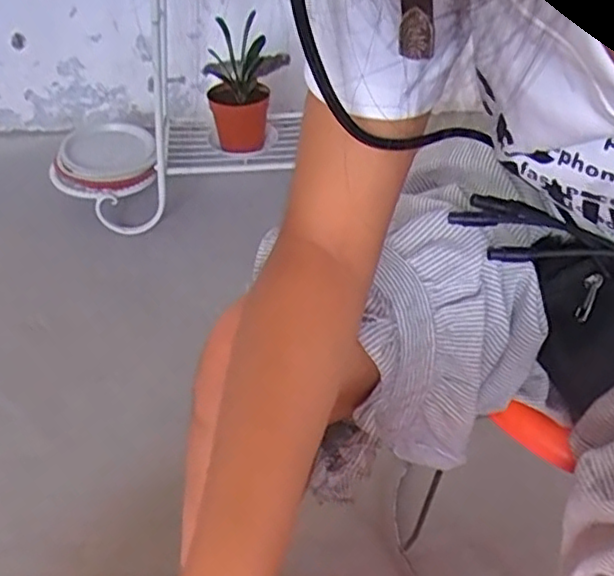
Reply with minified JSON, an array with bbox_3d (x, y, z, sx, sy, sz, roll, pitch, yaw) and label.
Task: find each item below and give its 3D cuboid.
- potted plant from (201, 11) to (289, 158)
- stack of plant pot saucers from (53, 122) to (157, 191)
[{"bbox_3d":[-0.114,-0.376,1.192,0.133,0.203,0.133,-8,42,-8],"label":"potted plant"},{"bbox_3d":[-0.378,-0.252,1.236,0.175,0.056,0.188,-8,42,-8],"label":"stack of plant pot saucers"}]

